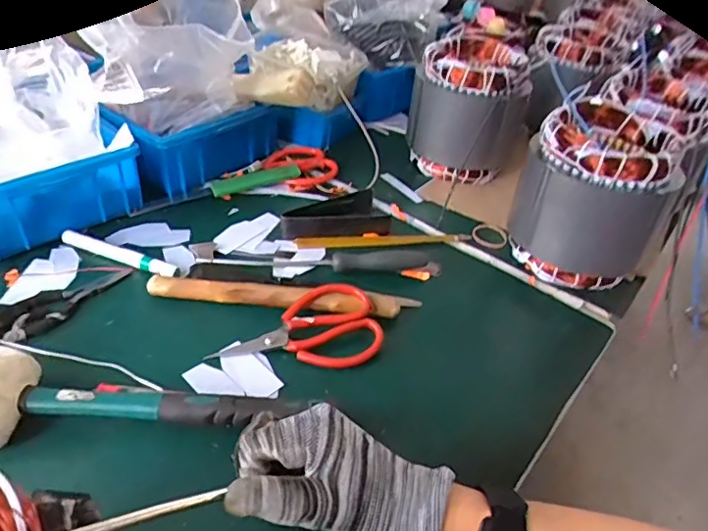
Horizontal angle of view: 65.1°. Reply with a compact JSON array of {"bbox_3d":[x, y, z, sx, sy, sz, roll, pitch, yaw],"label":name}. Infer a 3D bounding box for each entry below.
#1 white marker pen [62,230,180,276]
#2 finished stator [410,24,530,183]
[{"bbox_3d":[-0.252,-0.012,0.597,0.139,0.011,0.017,18,40,14],"label":"white marker pen"},{"bbox_3d":[0.159,-0.216,0.782,0.148,0.161,0.129,13,40,9],"label":"finished stator"}]

